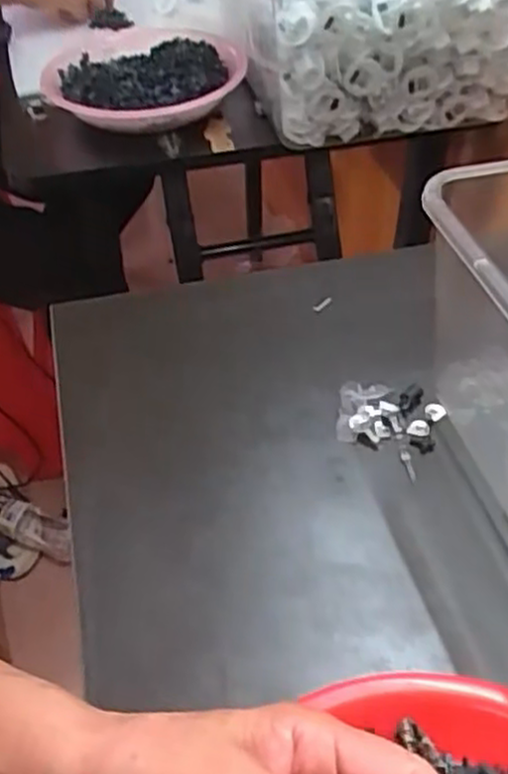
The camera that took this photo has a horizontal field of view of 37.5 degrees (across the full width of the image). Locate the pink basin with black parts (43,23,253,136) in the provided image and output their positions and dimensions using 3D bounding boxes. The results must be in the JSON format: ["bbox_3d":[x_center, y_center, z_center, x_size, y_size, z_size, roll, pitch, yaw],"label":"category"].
[{"bbox_3d":[-0.105,-0.299,0.713,0.181,0.038,0.199,-1,46,1],"label":"pink basin with black parts"}]

